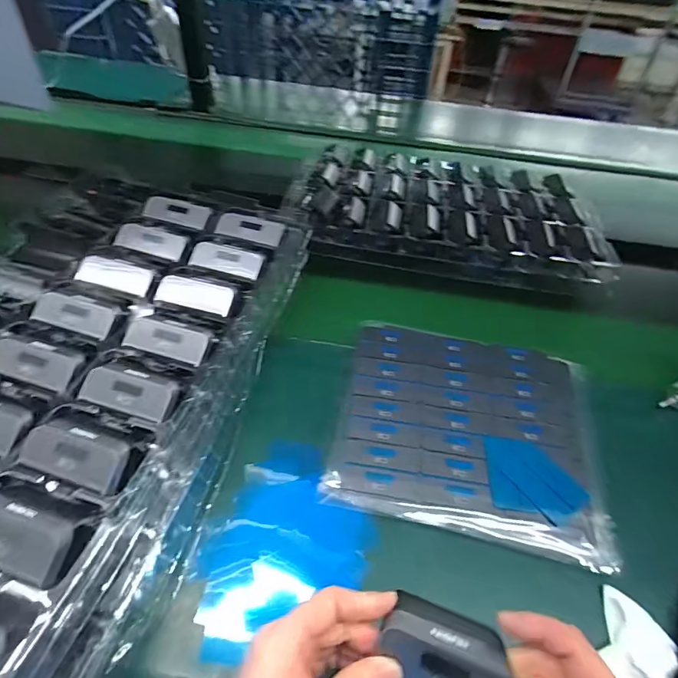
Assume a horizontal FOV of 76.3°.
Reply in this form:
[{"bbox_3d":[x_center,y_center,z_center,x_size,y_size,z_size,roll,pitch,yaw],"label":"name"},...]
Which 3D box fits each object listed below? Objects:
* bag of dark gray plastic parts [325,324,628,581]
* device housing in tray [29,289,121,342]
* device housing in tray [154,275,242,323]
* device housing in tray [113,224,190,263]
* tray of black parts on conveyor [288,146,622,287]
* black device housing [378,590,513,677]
[{"bbox_3d":[0.136,0.085,0.450,0.263,0.020,0.225,13,47,7],"label":"bag of dark gray plastic parts"},{"bbox_3d":[-0.237,-0.023,0.393,0.080,0.010,0.034,16,74,8],"label":"device housing in tray"},{"bbox_3d":[-0.137,-0.039,0.424,0.078,0.023,0.035,14,73,10],"label":"device housing in tray"},{"bbox_3d":[-0.201,-0.105,0.464,0.083,0.004,0.031,15,70,6],"label":"device housing in tray"},{"bbox_3d":[0.190,-0.222,0.751,0.478,0.084,0.298,12,47,6],"label":"tray of black parts on conveyor"},{"bbox_3d":[0.060,0.176,0.241,0.072,0.019,0.046,18,48,12],"label":"black device housing"}]

